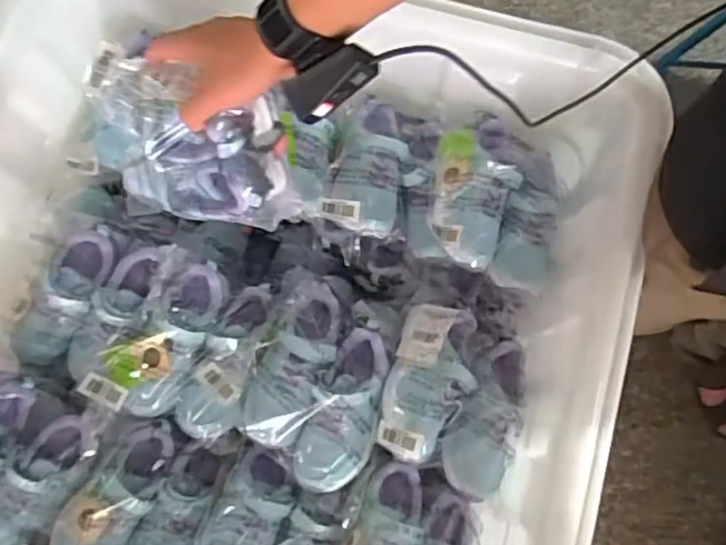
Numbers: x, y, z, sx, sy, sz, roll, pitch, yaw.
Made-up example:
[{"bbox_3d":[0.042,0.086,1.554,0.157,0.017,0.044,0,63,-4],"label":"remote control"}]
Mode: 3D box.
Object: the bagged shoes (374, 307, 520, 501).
[{"bbox_3d":[0.107,0.141,0.764,0.160,0.075,0.196,18,77,4],"label":"bagged shoes"}]

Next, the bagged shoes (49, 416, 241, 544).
[{"bbox_3d":[-0.248,0.263,0.753,0.147,0.073,0.196,18,77,4],"label":"bagged shoes"}]

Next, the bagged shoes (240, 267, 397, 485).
[{"bbox_3d":[-0.049,0.119,0.786,0.150,0.100,0.251,12,76,3],"label":"bagged shoes"}]

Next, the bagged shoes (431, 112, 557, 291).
[{"bbox_3d":[0.159,-0.091,0.790,0.145,0.055,0.192,9,76,2],"label":"bagged shoes"}]

